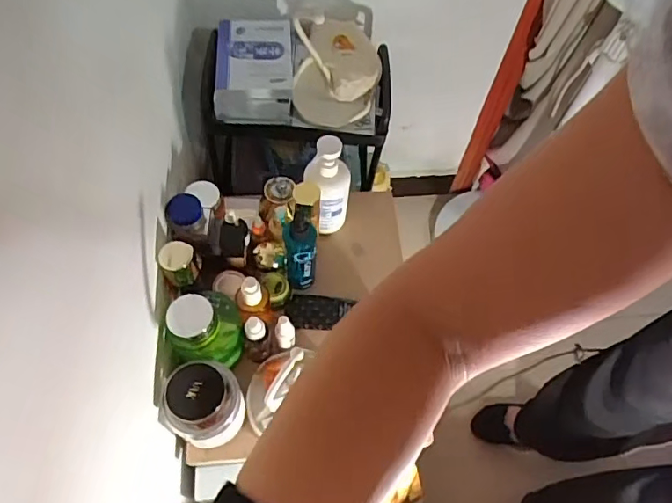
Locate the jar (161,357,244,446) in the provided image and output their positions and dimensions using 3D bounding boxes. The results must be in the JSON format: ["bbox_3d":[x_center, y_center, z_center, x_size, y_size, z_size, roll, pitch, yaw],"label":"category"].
[{"bbox_3d":[-0.175,0.202,0.696,0.099,0.123,0.088,-28,65,-19],"label":"jar"}]

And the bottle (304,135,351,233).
[{"bbox_3d":[-0.011,-0.101,0.820,0.077,0.184,0.056,-12,61,-11],"label":"bottle"}]

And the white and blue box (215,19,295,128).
[{"bbox_3d":[-0.143,-0.321,0.927,0.131,0.092,0.176,0,59,-4],"label":"white and blue box"}]

